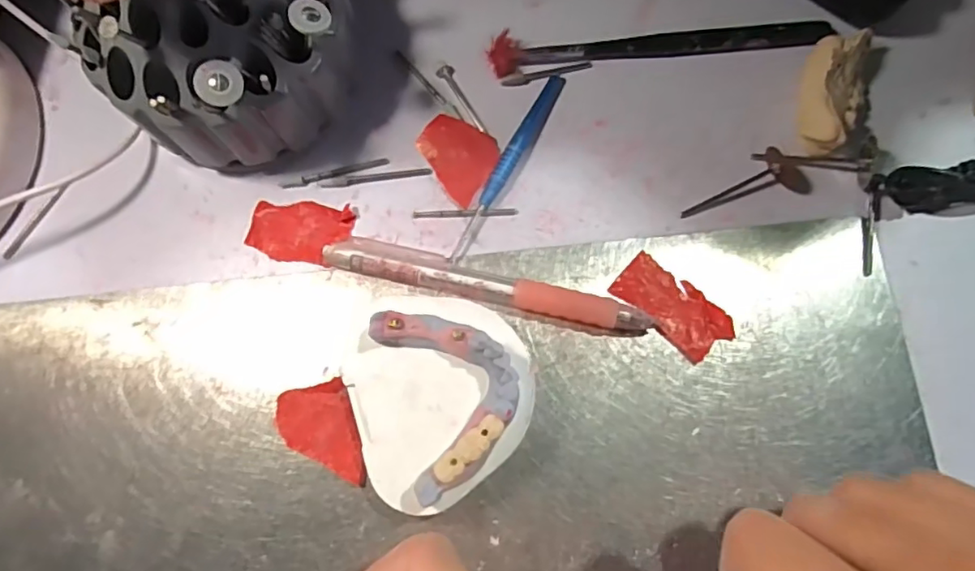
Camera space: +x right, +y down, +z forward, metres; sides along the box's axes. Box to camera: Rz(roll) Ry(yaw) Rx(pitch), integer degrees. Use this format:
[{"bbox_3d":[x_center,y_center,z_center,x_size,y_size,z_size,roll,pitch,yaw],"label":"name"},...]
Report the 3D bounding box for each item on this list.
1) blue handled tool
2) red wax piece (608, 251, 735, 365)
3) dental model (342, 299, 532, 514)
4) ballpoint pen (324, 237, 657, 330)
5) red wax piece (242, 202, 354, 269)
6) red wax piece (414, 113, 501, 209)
[{"bbox_3d":[0.009,-0.052,0.250,0.008,0.007,0.096,27,80,7],"label":"blue handled tool"},{"bbox_3d":[0.075,0.008,0.234,0.047,0.004,0.023,42,82,10],"label":"red wax piece"},{"bbox_3d":[-0.016,0.041,0.215,0.066,0.030,0.073,-18,78,-3],"label":"dental model"},{"bbox_3d":[0.000,0.000,0.235,0.130,0.012,0.015,14,78,5],"label":"ballpoint pen"},{"bbox_3d":[-0.081,-0.023,0.248,0.043,0.004,0.026,7,78,3],"label":"red wax piece"},{"bbox_3d":[-0.014,-0.056,0.253,0.037,0.004,0.033,32,80,8],"label":"red wax piece"}]

